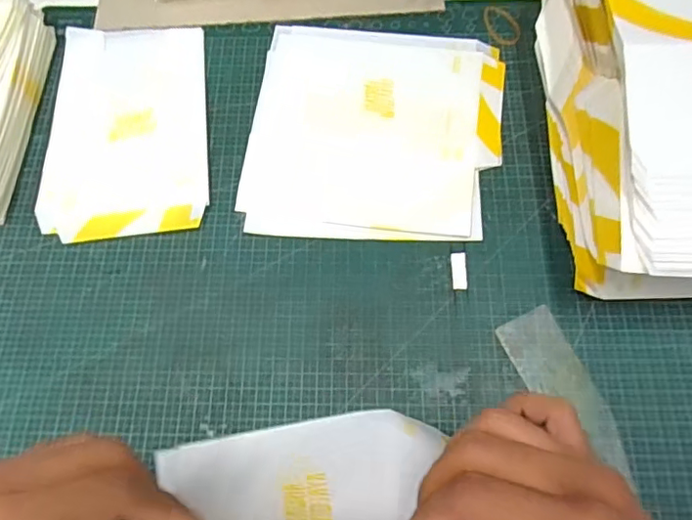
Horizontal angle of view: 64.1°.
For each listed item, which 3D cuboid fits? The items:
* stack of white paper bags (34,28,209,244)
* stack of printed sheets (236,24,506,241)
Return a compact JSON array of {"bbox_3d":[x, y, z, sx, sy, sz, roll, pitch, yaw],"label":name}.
[{"bbox_3d":[-0.174,-0.108,0.438,0.124,0.005,0.195,-7,69,-1],"label":"stack of white paper bags"},{"bbox_3d":[0.024,-0.108,0.440,0.194,0.004,0.198,6,69,4],"label":"stack of printed sheets"}]

